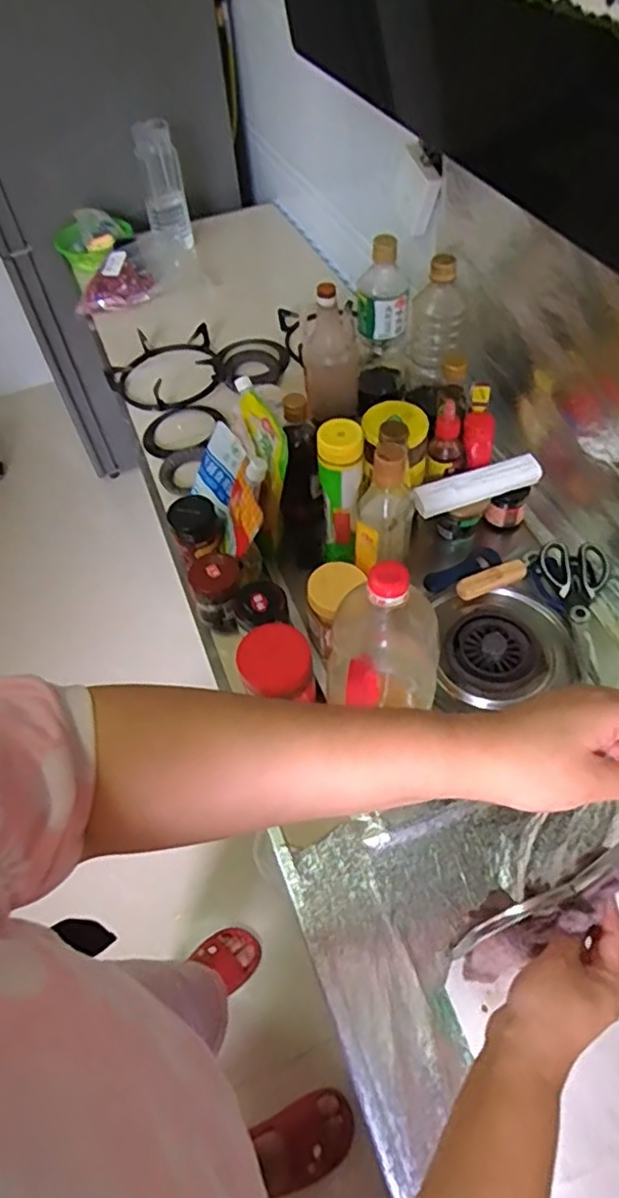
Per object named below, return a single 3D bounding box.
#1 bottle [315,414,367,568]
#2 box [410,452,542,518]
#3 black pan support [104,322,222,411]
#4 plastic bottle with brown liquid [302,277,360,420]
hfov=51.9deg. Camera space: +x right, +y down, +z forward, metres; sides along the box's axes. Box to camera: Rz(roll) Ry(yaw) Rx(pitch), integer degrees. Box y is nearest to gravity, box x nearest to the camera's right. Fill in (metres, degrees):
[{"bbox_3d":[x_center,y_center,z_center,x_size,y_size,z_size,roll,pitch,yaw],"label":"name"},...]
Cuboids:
[{"bbox_3d":[0.040,-0.129,0.789,0.053,0.175,0.068,-1,54,4],"label":"bottle"},{"bbox_3d":[0.220,-0.150,0.845,0.174,0.033,0.035,-18,54,-8],"label":"box"},{"bbox_3d":[-0.272,-0.430,1.179,0.204,0.043,0.205,-14,54,-5],"label":"black pan support"},{"bbox_3d":[0.033,-0.378,0.999,0.087,0.205,0.083,-1,54,4],"label":"plastic bottle with brown liquid"}]

